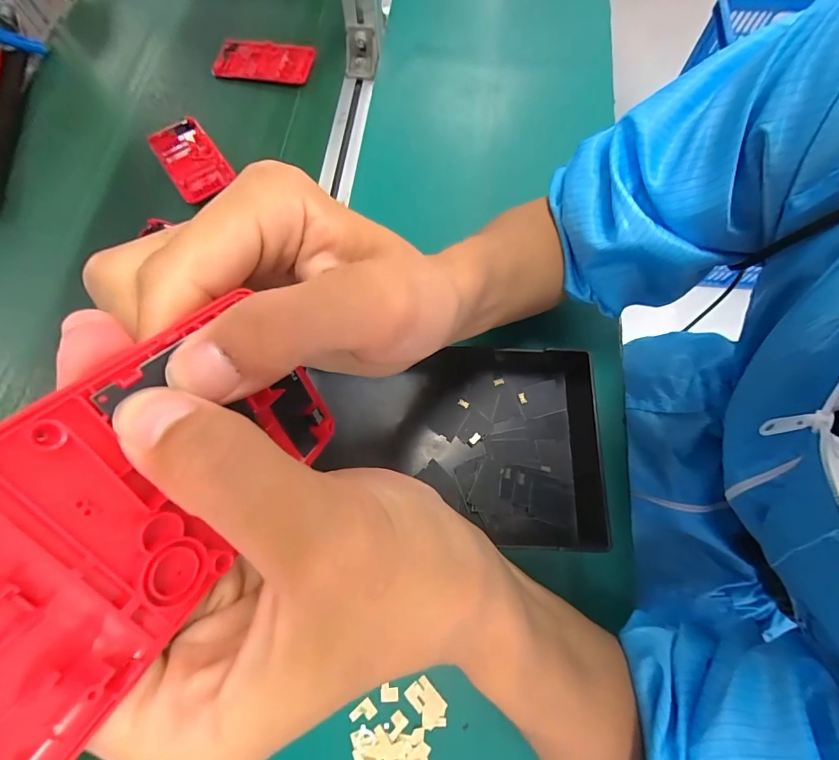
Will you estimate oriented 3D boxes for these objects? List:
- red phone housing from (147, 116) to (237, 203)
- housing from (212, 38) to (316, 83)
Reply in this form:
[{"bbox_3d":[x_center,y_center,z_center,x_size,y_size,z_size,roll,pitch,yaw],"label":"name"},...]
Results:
[{"bbox_3d":[-0.265,-0.258,0.472,0.060,0.012,0.111,-34,75,-9],"label":"red phone housing"},{"bbox_3d":[-0.196,-0.401,0.514,0.125,0.008,0.058,6,77,6],"label":"housing"}]

